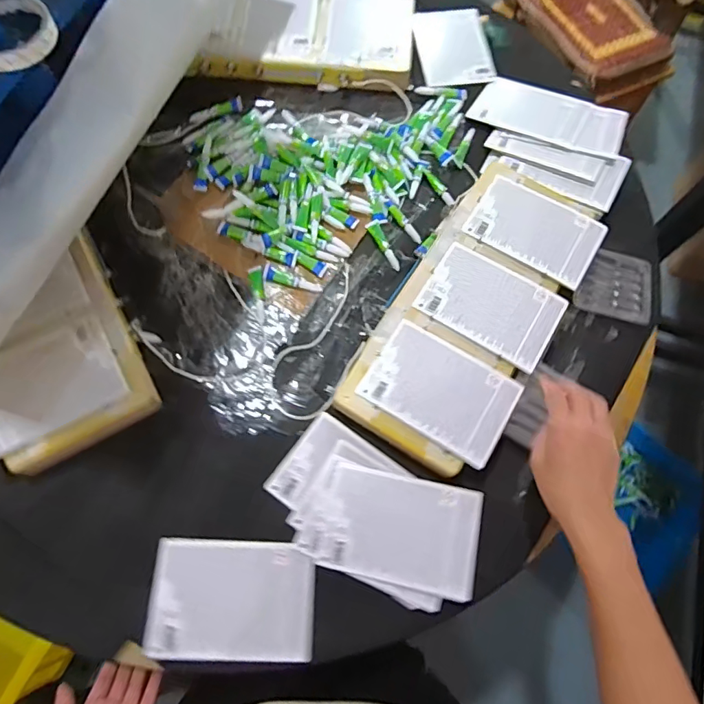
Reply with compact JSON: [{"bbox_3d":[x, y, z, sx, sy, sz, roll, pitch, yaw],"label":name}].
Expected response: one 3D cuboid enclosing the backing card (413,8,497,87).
[{"bbox_3d":[0.173,-0.516,0.805,0.125,0.008,0.149,-9,80,-10],"label":"backing card"}]

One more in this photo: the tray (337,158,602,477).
[{"bbox_3d":[0.165,-0.056,0.626,0.190,0.039,0.421,31,72,10],"label":"tray"}]

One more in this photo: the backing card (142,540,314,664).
[{"bbox_3d":[-0.130,0.270,0.521,0.175,0.006,0.116,2,69,-1],"label":"backing card"}]

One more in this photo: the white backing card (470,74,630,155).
[{"bbox_3d":[0.311,-0.373,0.751,0.227,0.010,0.114,22,68,13],"label":"white backing card"}]

